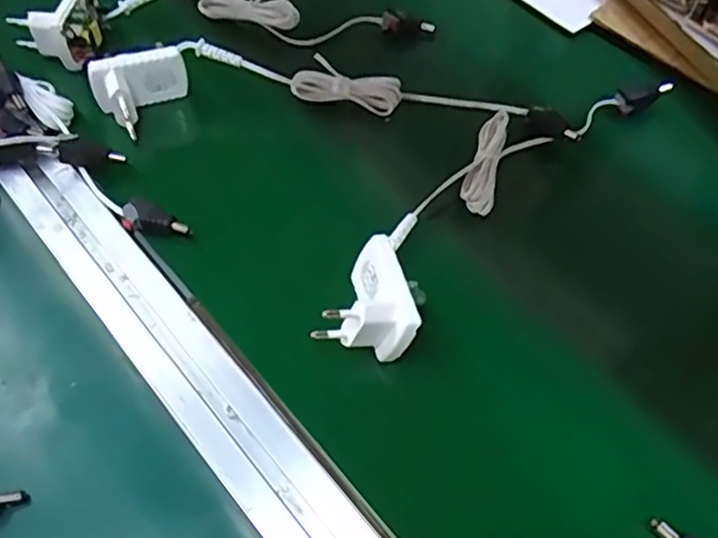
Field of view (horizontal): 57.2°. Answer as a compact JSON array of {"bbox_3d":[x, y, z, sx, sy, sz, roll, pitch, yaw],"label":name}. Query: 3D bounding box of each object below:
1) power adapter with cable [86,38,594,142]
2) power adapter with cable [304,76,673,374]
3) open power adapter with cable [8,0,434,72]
[{"bbox_3d":[-0.015,-0.120,0.433,0.305,0.041,0.055,-1,55,-3],"label":"power adapter with cable"},{"bbox_3d":[0.086,-0.054,0.397,0.063,0.052,0.303,37,61,21],"label":"power adapter with cable"},{"bbox_3d":[-0.100,-0.189,0.472,0.269,0.041,0.067,-4,55,-5],"label":"open power adapter with cable"}]

